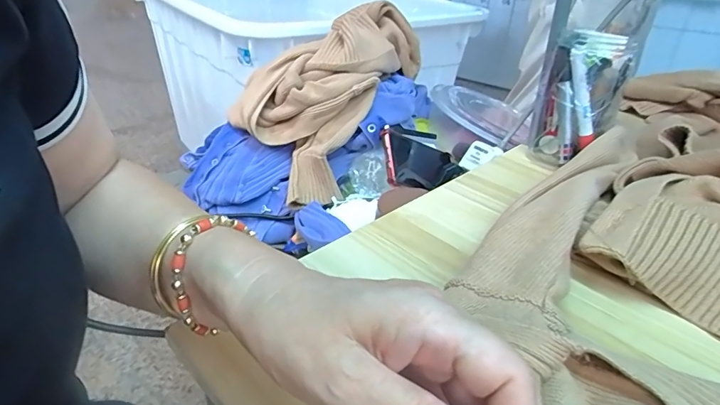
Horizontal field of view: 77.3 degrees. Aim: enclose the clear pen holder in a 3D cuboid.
[{"bbox_3d":[0.258,-0.118,0.536,0.083,0.150,0.069,14,33,16],"label":"clear pen holder"}]

